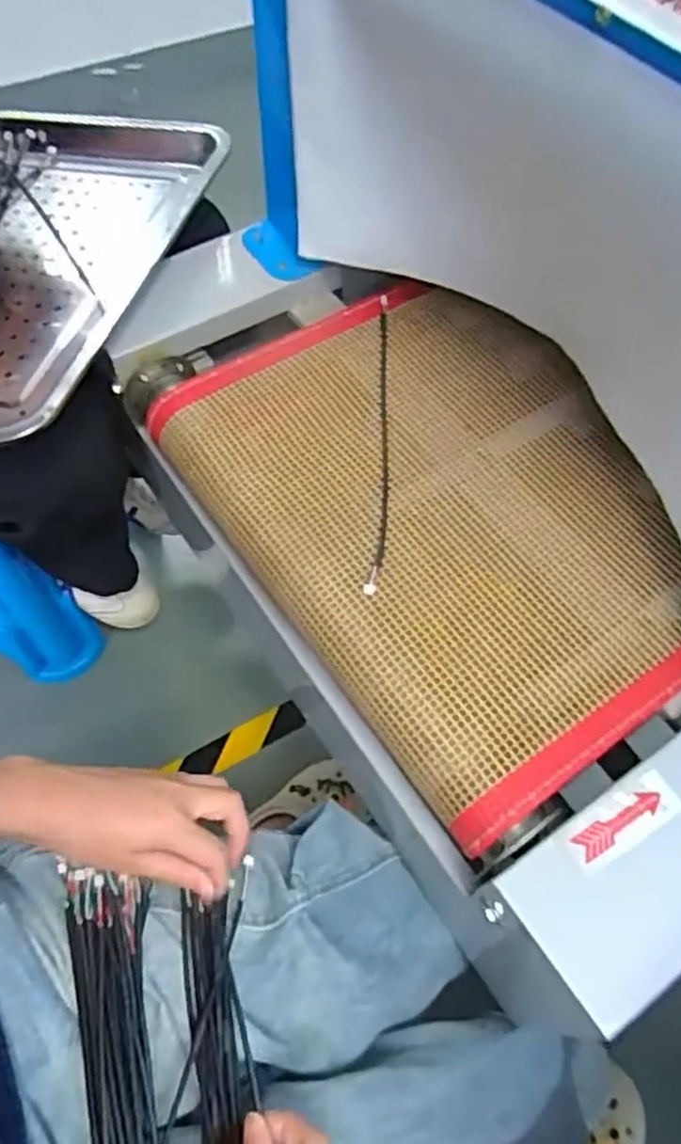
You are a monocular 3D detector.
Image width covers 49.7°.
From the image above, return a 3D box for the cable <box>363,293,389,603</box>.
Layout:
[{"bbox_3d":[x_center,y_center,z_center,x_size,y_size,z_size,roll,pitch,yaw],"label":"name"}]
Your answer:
[{"bbox_3d":[0.030,-0.106,0.572,0.015,0.010,0.261,2,73,0],"label":"cable"}]

